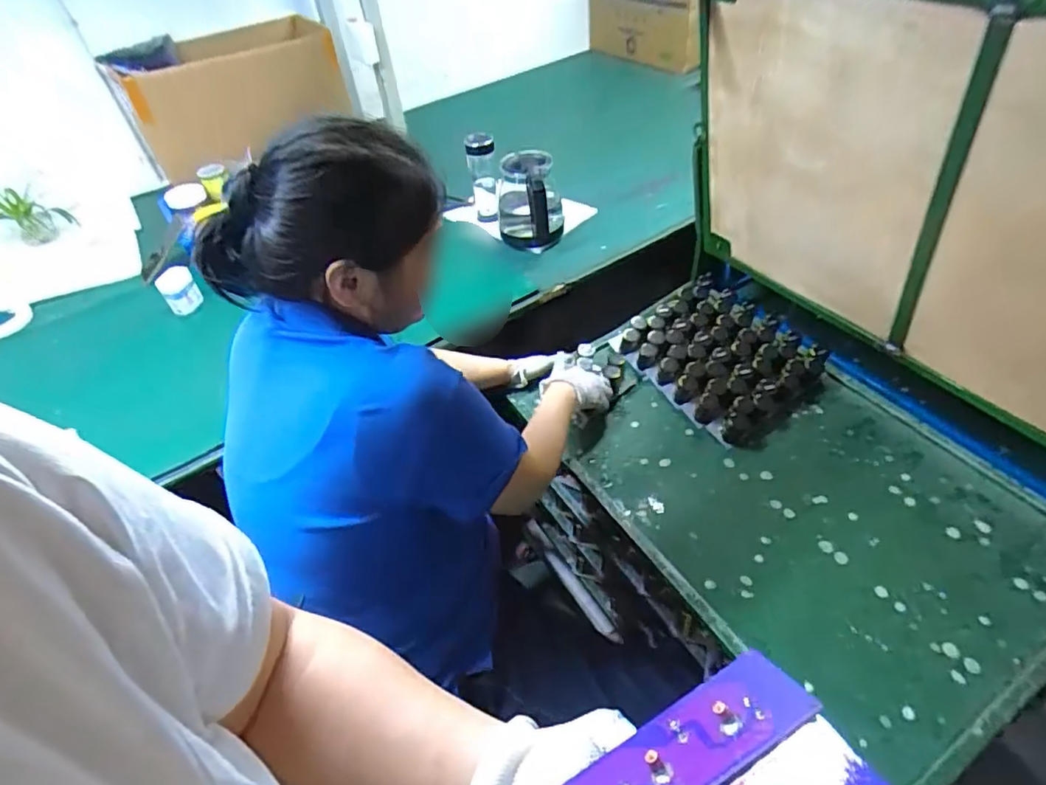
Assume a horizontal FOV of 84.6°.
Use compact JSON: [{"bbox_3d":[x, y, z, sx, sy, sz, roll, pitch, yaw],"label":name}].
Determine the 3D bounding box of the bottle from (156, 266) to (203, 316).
[{"bbox_3d":[-0.710,-0.210,1.190,0.068,0.085,0.055,-29,49,-20],"label":"bottle"}]

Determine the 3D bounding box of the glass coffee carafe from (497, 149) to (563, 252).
[{"bbox_3d":[0.013,-0.419,1.253,0.143,0.160,0.154,-3,45,4],"label":"glass coffee carafe"}]

